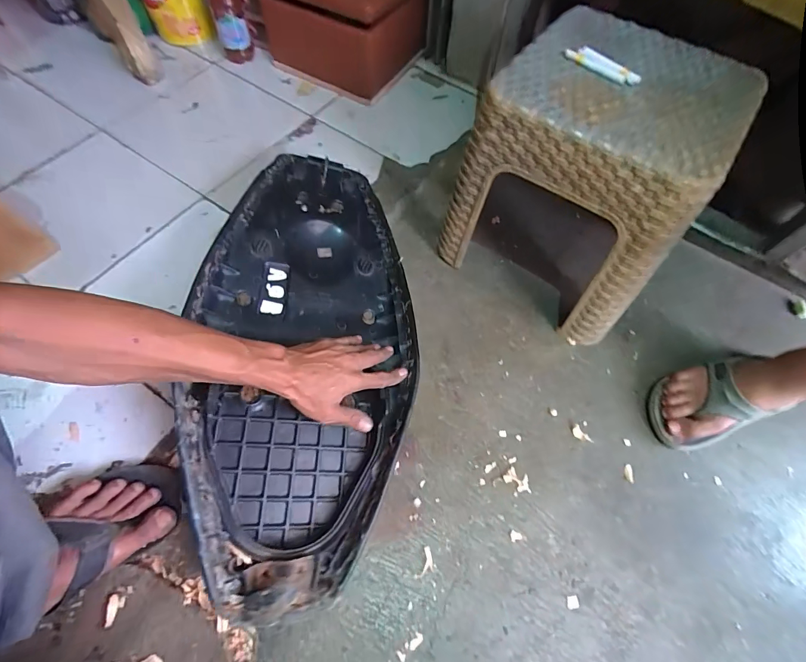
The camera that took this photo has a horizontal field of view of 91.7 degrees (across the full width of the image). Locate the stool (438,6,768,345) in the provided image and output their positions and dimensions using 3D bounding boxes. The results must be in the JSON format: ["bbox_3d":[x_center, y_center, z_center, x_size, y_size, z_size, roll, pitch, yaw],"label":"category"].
[{"bbox_3d":[0.270,-0.223,0.600,0.296,0.301,0.292,33,65,14],"label":"stool"}]

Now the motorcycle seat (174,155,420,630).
[{"bbox_3d":[-0.123,0.000,0.539,0.271,0.107,0.652,1,64,-2],"label":"motorcycle seat"}]

